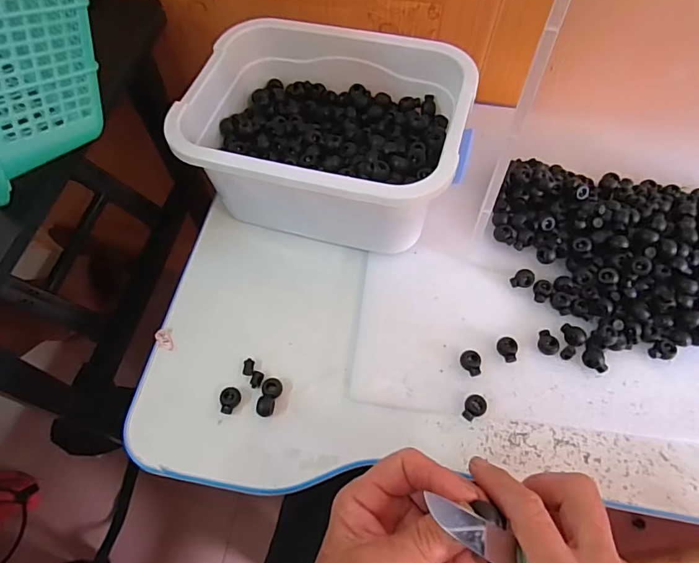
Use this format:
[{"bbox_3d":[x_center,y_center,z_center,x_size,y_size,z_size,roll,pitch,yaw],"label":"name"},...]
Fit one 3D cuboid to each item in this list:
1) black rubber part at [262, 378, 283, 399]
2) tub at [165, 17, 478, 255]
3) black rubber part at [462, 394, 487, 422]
[{"bbox_3d":[-0.068,0.094,0.404,0.017,0.009,0.017,1,63,-1],"label":"black rubber part"},{"bbox_3d":[-0.021,-0.139,0.454,0.250,0.123,0.188,14,63,6],"label":"tub"},{"bbox_3d":[0.105,0.106,0.390,0.021,0.014,0.017,-33,68,-17],"label":"black rubber part"}]

